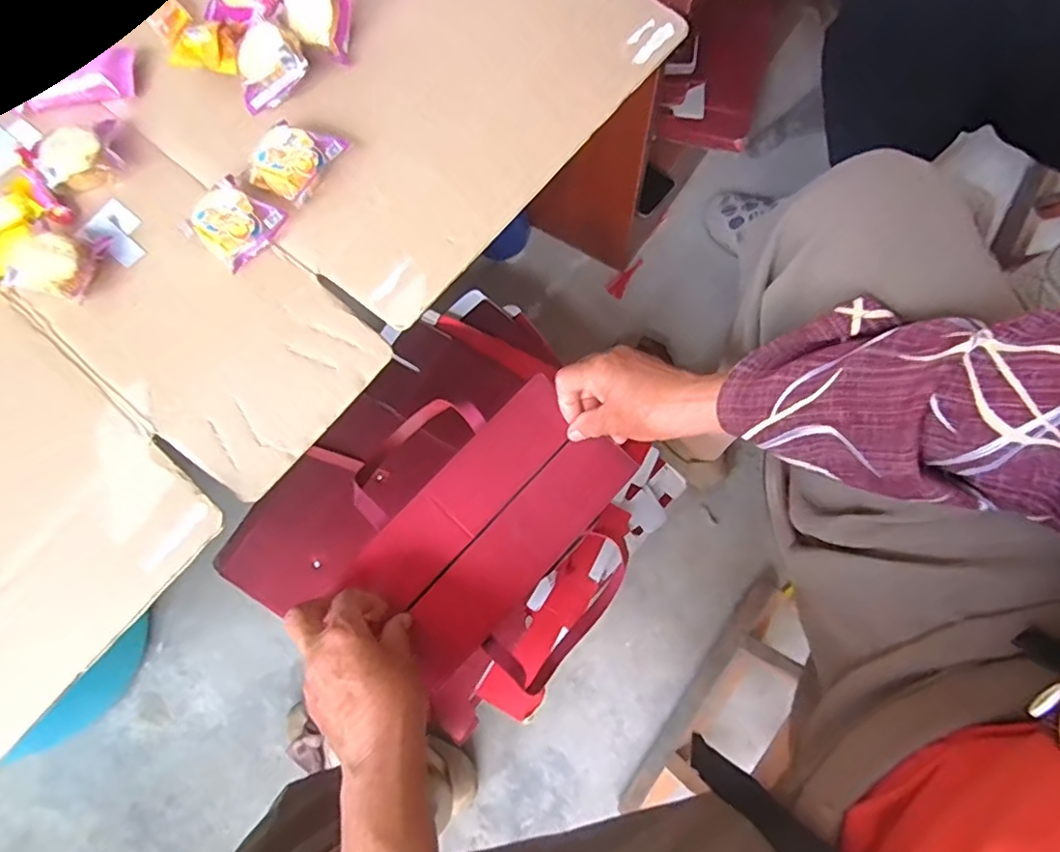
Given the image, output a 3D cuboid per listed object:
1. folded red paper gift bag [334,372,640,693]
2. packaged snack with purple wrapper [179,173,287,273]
[{"bbox_3d":[-0.032,0.080,0.486,0.119,0.031,0.231,43,80,10],"label":"folded red paper gift bag"},{"bbox_3d":[-0.197,-0.135,0.386,0.047,0.021,0.049,38,79,9],"label":"packaged snack with purple wrapper"}]

